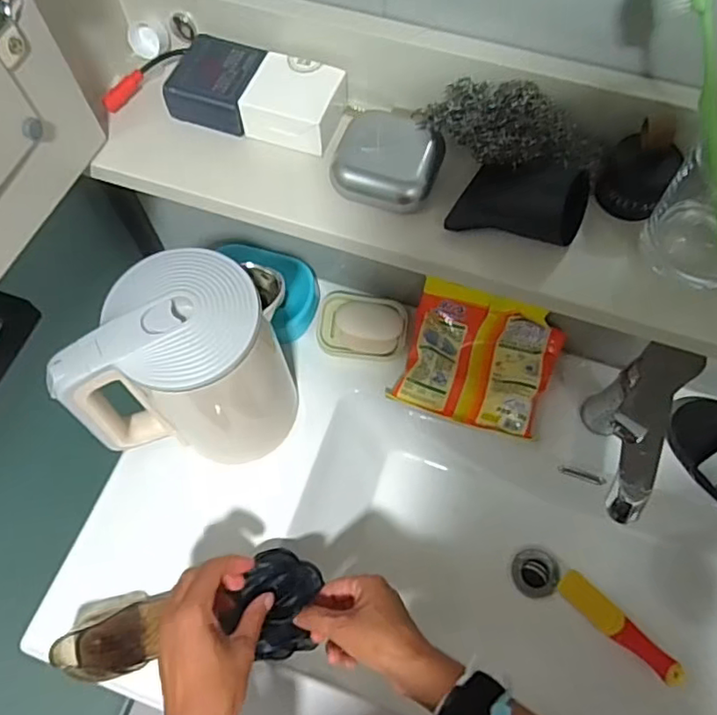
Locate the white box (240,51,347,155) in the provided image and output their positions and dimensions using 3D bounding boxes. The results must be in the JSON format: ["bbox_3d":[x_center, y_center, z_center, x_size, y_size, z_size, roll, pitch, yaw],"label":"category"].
[{"bbox_3d":[-0.044,-0.184,0.433,0.066,0.036,0.062,16,67,7],"label":"white box"}]

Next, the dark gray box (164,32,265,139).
[{"bbox_3d":[-0.103,-0.199,0.433,0.056,0.032,0.056,15,67,7],"label":"dark gray box"}]

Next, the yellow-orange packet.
[{"bbox_3d":[0.136,0.005,0.663,0.167,0.054,0.129,16,67,7],"label":"yellow-orange packet"}]

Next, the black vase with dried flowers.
[{"bbox_3d":[0.097,-0.131,0.394,0.124,0.059,0.089,25,68,11],"label":"black vase with dried flowers"}]

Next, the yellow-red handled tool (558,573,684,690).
[{"bbox_3d":[0.306,0.317,0.695,0.032,0.021,0.152,-40,72,-16],"label":"yellow-red handled tool"}]

